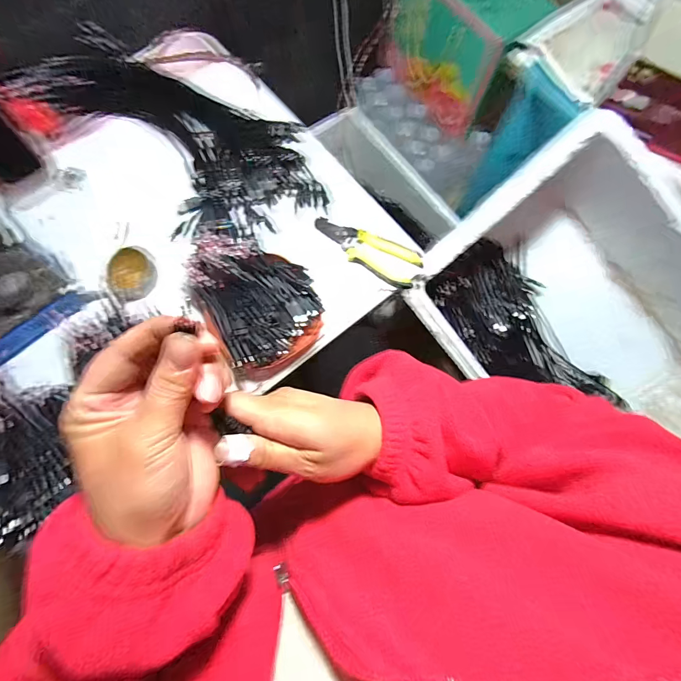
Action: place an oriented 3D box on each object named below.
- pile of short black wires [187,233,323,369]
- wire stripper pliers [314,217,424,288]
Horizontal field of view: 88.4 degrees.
[{"bbox_3d":[-0.105,-0.064,0.430,0.131,0.034,0.171,-30,79,-8],"label":"pile of short black wires"},{"bbox_3d":[0.033,-0.126,0.488,0.157,0.014,0.061,22,77,4],"label":"wire stripper pliers"}]

